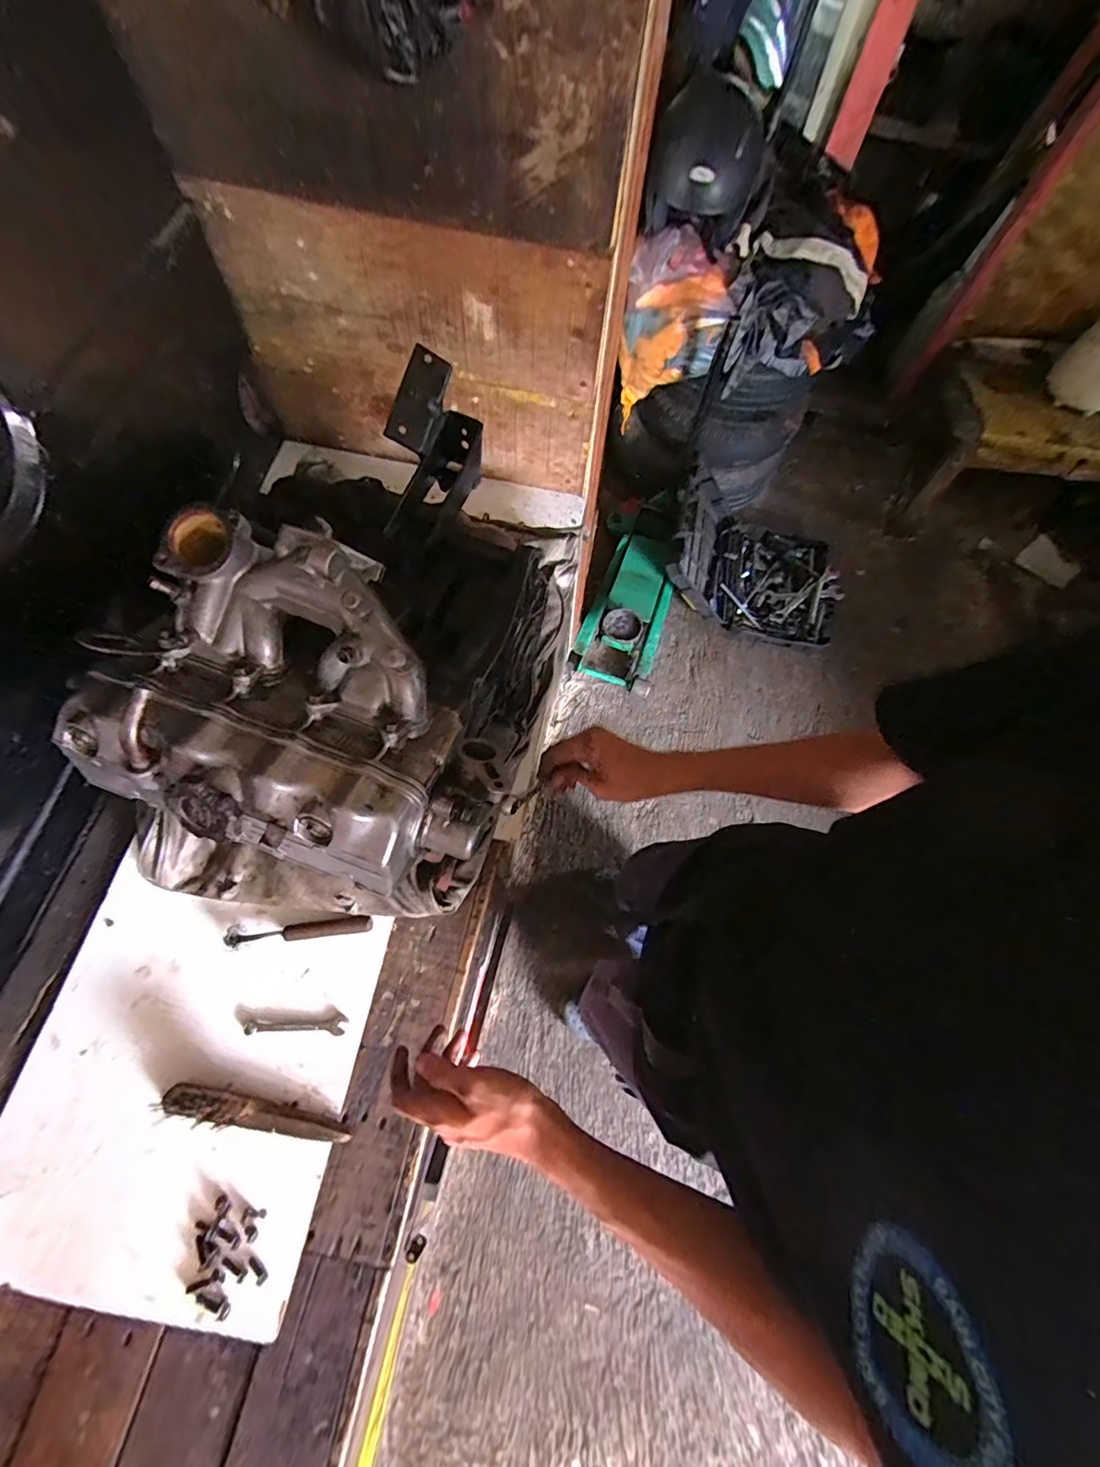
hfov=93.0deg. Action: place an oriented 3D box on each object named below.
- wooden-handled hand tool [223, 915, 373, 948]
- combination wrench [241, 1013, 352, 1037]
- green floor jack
[{"bbox_3d":[-0.316,0.248,0.659,0.174,0.016,0.024,-3,68,-3],"label":"wooden-handled hand tool"},{"bbox_3d":[-0.307,0.351,0.630,0.118,0.004,0.023,2,68,-1],"label":"combination wrench"},{"bbox_3d":[0.262,-0.462,1.634,0.247,0.217,0.639,15,68,5],"label":"green floor jack"}]

